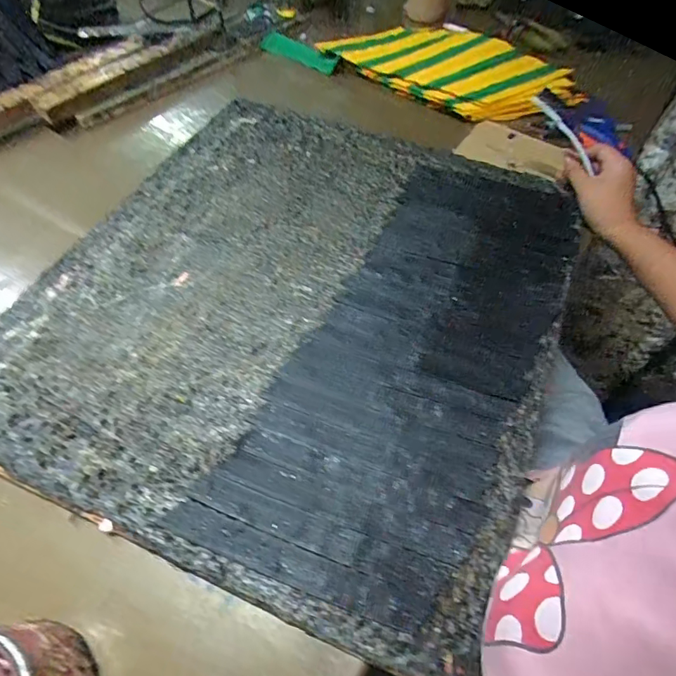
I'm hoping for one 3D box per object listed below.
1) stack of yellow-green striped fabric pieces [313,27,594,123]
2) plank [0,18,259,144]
[{"bbox_3d":[0.181,-0.444,0.719,0.418,0.051,0.193,28,60,16],"label":"stack of yellow-green striped fabric pieces"},{"bbox_3d":[-0.337,-0.404,0.672,0.497,0.037,0.109,-39,66,-24],"label":"plank"}]

